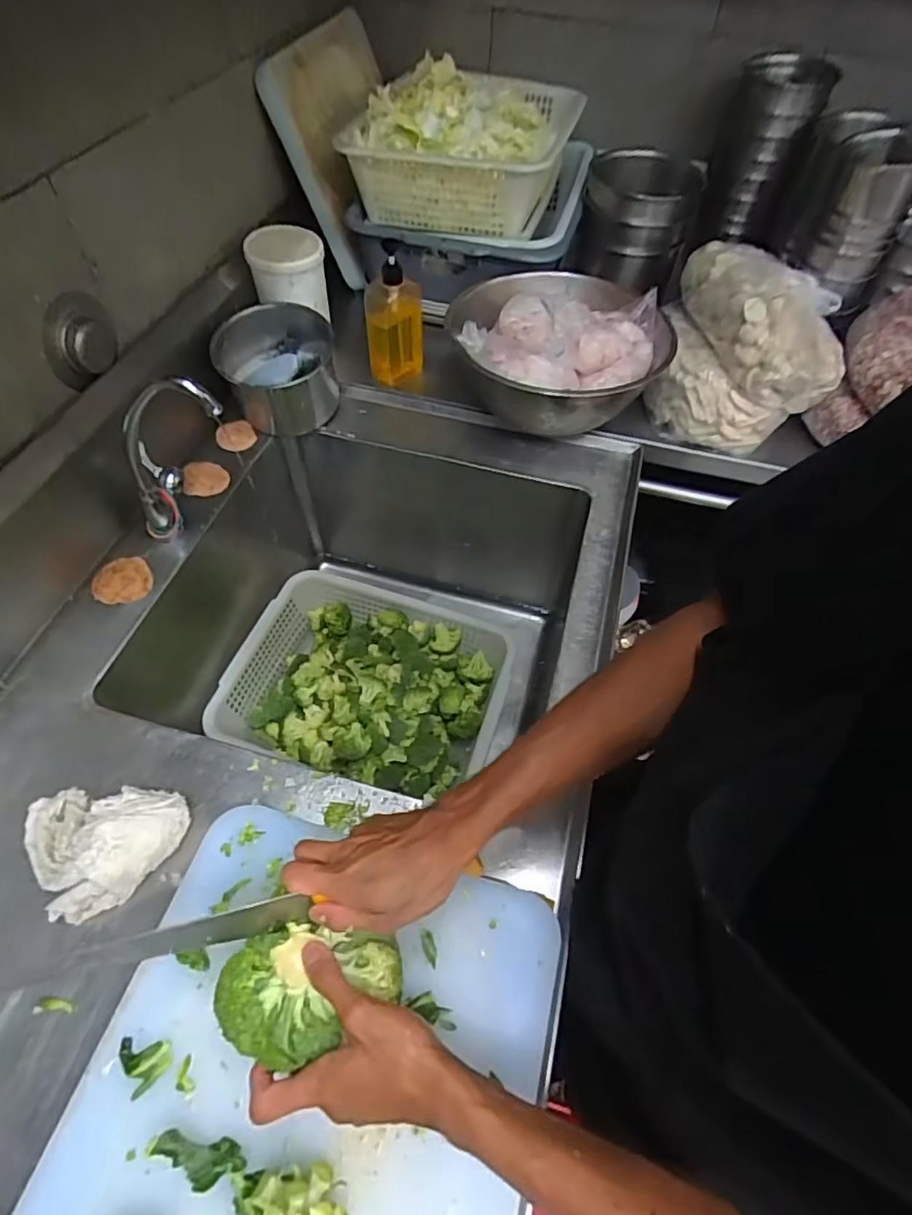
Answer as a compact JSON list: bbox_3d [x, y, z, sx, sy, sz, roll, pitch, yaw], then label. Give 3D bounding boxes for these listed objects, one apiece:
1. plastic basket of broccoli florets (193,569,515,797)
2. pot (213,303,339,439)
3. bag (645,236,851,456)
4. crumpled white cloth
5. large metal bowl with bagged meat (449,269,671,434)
[{"bbox_3d":[-0.146,0.126,0.977,0.434,0.105,0.323,14,57,7],"label":"plastic basket of broccoli florets"},{"bbox_3d":[-0.273,-0.363,0.891,0.170,0.128,0.167,1,56,-2],"label":"pot"},{"bbox_3d":[0.438,-0.386,0.869,0.232,0.198,0.224,14,56,7],"label":"bag"},{"bbox_3d":[-0.349,0.229,0.543,0.158,0.058,0.113,7,56,2],"label":"crumpled white cloth"},{"bbox_3d":[0.166,-0.373,0.898,0.288,0.168,0.310,1,56,-2],"label":"large metal bowl with bagged meat"}]

